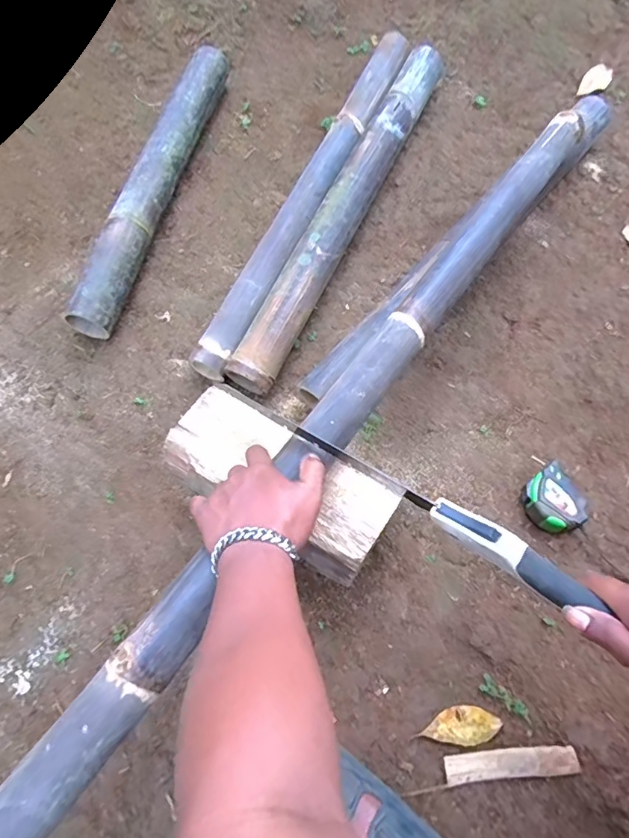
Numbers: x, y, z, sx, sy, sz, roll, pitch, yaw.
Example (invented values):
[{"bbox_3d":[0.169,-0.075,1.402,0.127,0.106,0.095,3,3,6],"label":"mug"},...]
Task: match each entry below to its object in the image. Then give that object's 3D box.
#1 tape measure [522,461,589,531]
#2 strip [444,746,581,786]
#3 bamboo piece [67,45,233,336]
[{"bbox_3d":[0.308,0.105,0.636,0.065,0.042,0.076,-27,70,-7],"label":"tape measure"},{"bbox_3d":[0.220,0.385,0.547,0.143,0.008,0.027,-7,69,0],"label":"strip"},{"bbox_3d":[-0.267,-0.413,0.844,0.070,0.078,0.603,13,70,8],"label":"bamboo piece"}]

